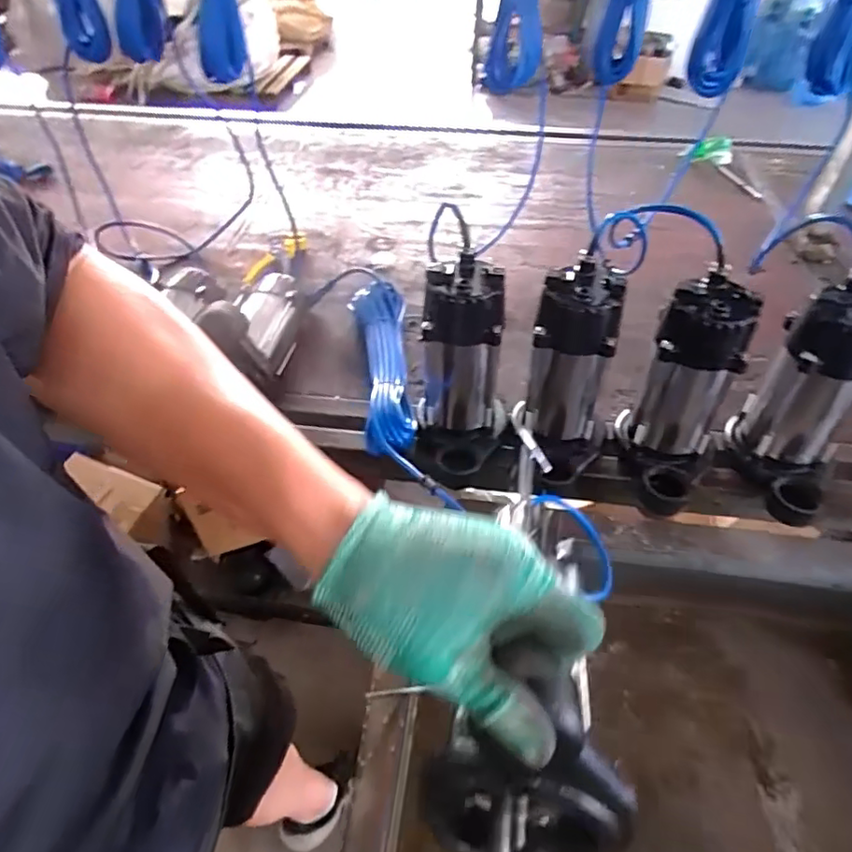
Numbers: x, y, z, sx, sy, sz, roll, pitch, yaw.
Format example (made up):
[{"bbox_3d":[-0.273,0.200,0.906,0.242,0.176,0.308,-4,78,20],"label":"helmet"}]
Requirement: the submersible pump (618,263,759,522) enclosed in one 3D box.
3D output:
[{"bbox_3d":[0.293,-0.031,0.669,0.092,0.233,0.148,0,46,1],"label":"submersible pump"}]

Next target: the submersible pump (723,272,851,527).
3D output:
[{"bbox_3d":[0.416,-0.020,0.651,0.113,0.233,0.122,25,51,22],"label":"submersible pump"}]

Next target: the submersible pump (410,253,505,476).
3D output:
[{"bbox_3d":[0.041,-0.060,0.715,0.105,0.255,0.104,-1,46,-1],"label":"submersible pump"}]

